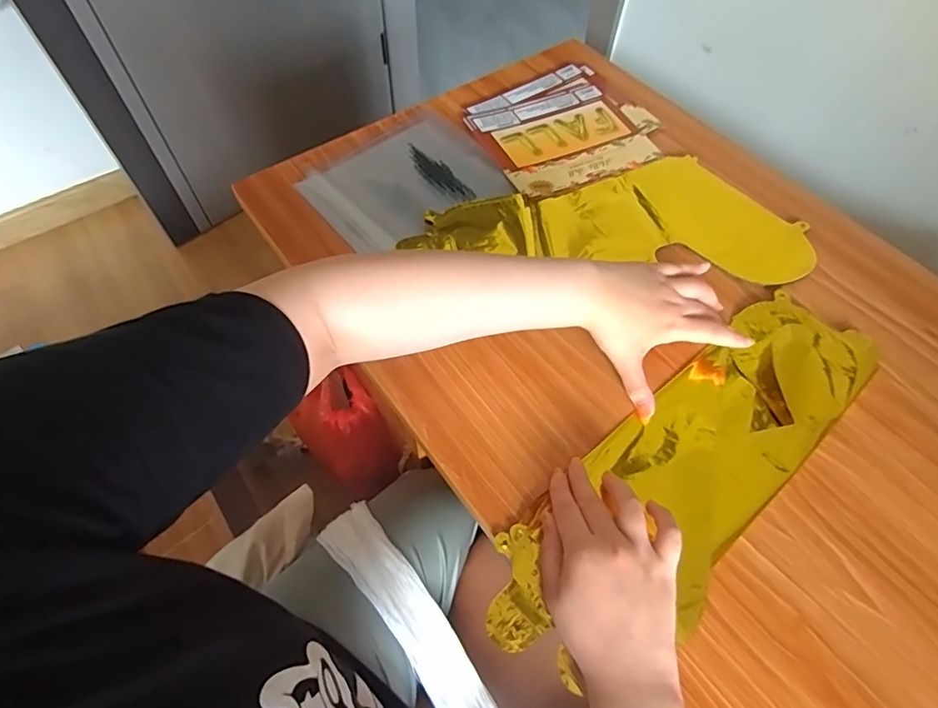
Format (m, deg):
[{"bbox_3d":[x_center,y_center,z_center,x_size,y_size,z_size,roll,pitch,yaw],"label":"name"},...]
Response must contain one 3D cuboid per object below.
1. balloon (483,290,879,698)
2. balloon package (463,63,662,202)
[{"bbox_3d":[0.199,0.095,0.445,0.433,0.018,0.138,-34,65,-18],"label":"balloon"},{"bbox_3d":[0.124,-0.296,0.672,0.223,0.007,0.204,-24,62,-13],"label":"balloon package"}]

